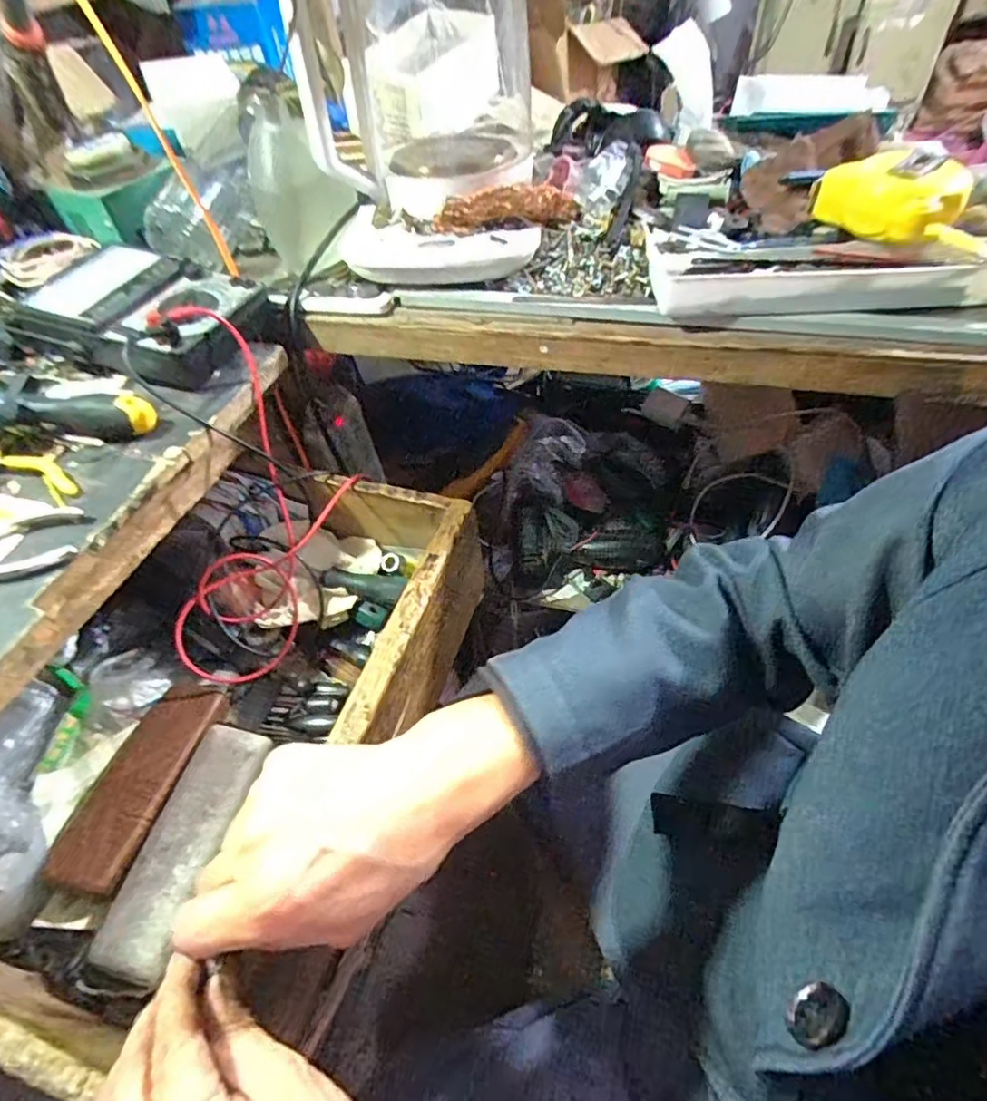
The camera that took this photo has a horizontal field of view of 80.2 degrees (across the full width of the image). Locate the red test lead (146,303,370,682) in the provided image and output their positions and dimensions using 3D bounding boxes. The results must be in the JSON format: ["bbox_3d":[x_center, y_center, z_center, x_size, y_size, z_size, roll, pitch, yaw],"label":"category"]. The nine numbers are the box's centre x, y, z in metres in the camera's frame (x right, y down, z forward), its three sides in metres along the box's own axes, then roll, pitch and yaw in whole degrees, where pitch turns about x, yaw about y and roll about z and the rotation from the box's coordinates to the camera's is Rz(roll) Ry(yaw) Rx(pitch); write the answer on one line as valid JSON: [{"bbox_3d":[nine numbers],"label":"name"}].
[{"bbox_3d":[-0.185,-0.042,0.477,0.136,0.293,0.112,2,11,8],"label":"red test lead"}]

